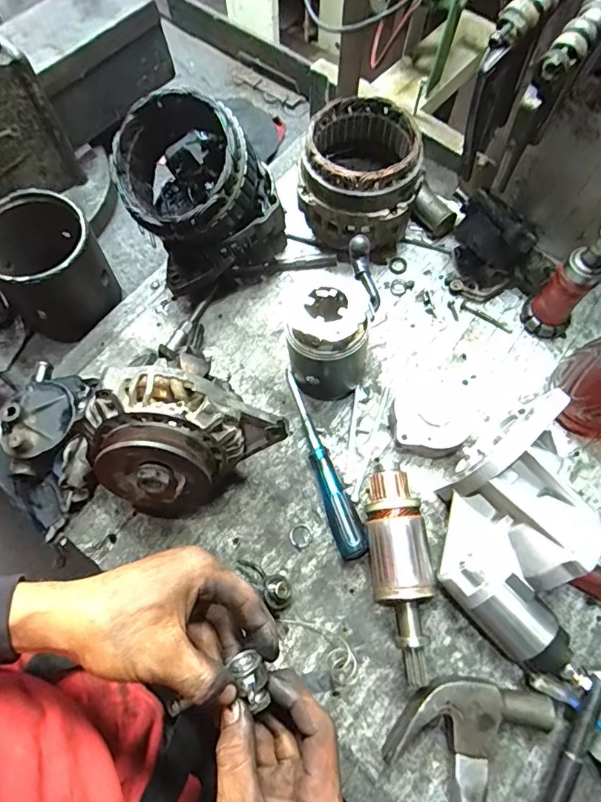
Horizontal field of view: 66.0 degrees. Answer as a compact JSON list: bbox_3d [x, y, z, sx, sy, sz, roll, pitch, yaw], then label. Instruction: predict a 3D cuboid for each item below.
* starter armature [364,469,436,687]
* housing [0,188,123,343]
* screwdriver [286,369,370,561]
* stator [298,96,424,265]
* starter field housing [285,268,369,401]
[{"bbox_3d":[0.085,0.144,0.404,0.051,0.052,0.176,-7,69,-4],"label":"starter armature"},{"bbox_3d":[-0.269,-0.142,0.497,0.110,0.102,0.108,-31,72,-12],"label":"housing"},{"bbox_3d":[0.023,0.057,0.452,0.029,0.026,0.190,-16,70,-7],"label":"screwdriver"},{"bbox_3d":[0.062,-0.240,0.517,0.127,0.121,0.124,8,69,2],"label":"stator"},{"bbox_3d":[0.025,-0.058,0.450,0.078,0.115,0.085,-11,69,-5],"label":"starter field housing"}]

